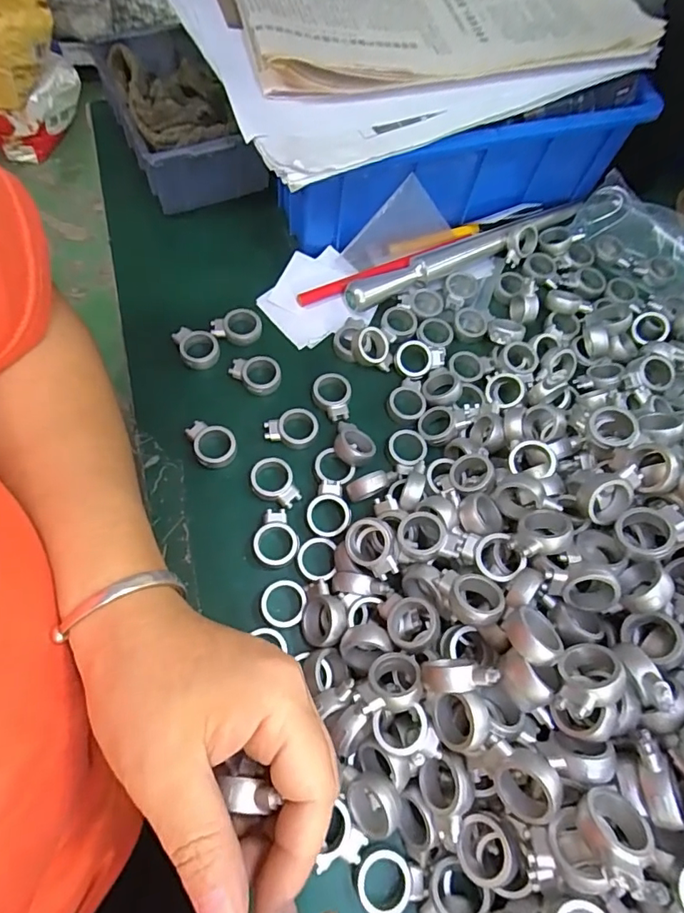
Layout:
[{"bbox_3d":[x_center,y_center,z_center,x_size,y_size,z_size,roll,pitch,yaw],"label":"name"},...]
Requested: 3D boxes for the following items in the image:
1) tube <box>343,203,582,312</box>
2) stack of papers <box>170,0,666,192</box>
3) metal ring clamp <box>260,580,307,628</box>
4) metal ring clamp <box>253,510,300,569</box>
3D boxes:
[{"bbox_3d":[0.102,-0.162,0.381,0.222,0.016,0.022,-25,72,-15],"label":"tube"},{"bbox_3d":[0.047,-0.325,0.356,0.301,0.038,0.248,-21,71,-13],"label":"stack of papers"},{"bbox_3d":[-0.033,0.083,0.281,0.025,0.006,0.025,-8,69,-9],"label":"metal ring clamp"},{"bbox_3d":[-0.039,0.048,0.298,0.025,0.009,0.033,-8,68,-8],"label":"metal ring clamp"}]

